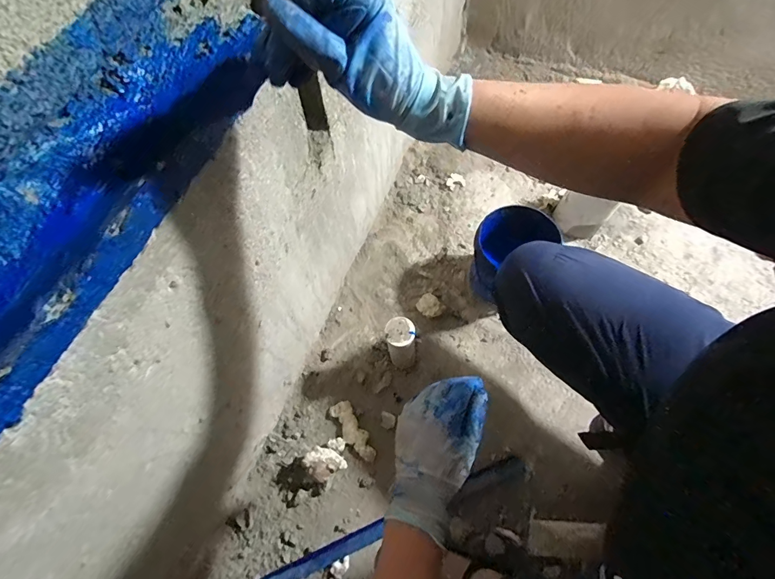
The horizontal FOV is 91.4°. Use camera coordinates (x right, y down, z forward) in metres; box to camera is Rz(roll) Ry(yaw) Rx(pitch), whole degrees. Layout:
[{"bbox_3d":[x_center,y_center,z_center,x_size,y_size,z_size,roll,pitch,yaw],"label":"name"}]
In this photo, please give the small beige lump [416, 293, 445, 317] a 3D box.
[{"bbox_3d":[0.091,0.037,0.813,0.044,0.020,0.054,-39,70,-14],"label":"small beige lump"}]

